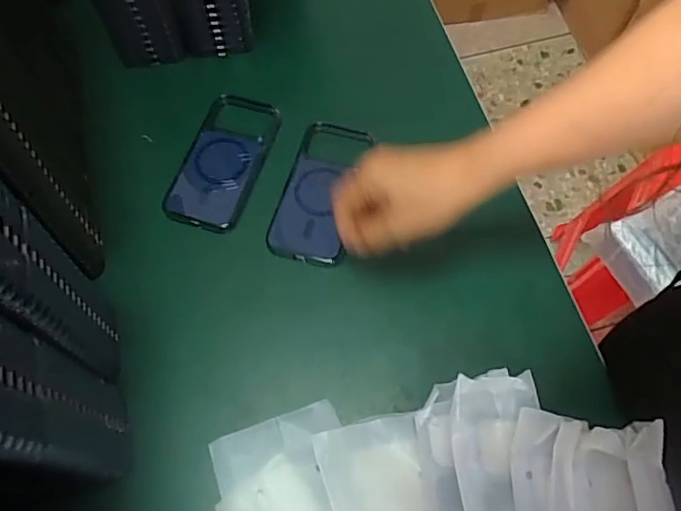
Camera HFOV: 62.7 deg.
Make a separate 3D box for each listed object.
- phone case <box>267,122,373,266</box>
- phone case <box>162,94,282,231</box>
[{"bbox_3d":[-0.020,-0.066,0.553,0.070,0.019,0.156,11,63,5],"label":"phone case"},{"bbox_3d":[-0.116,-0.098,0.565,0.072,0.018,0.152,18,66,8],"label":"phone case"}]

